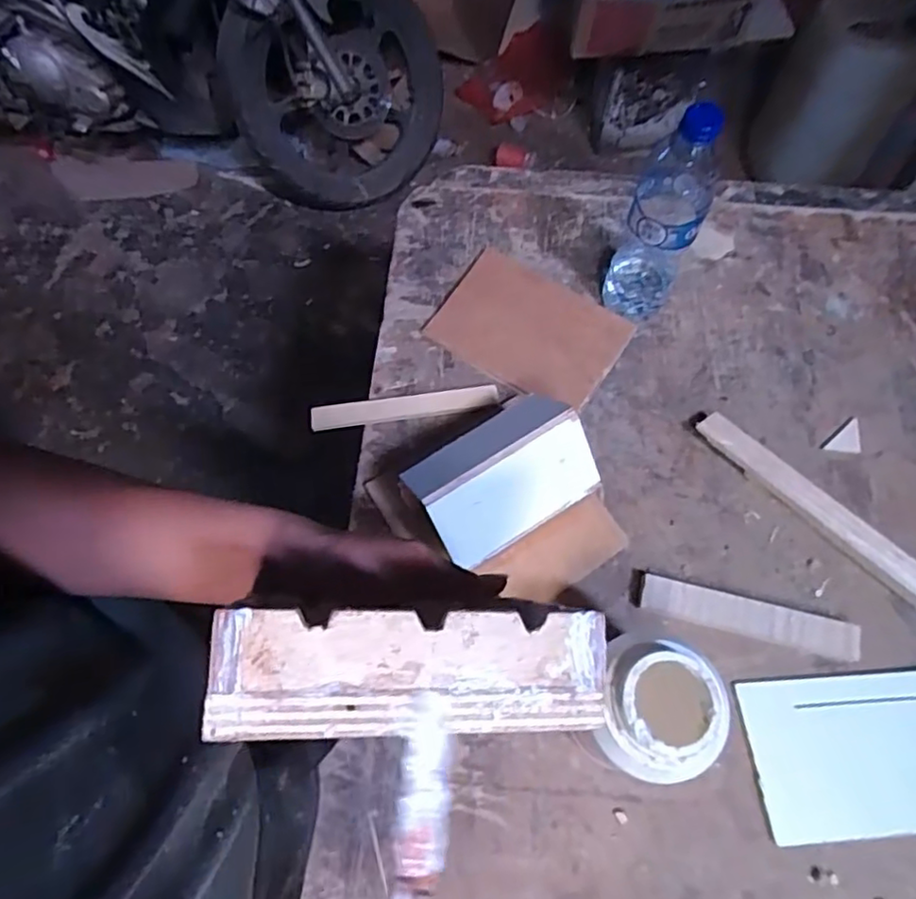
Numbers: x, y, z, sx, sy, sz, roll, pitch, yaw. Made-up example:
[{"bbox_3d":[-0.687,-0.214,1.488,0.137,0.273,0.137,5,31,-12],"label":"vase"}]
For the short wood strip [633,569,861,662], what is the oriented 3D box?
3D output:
[{"bbox_3d":[0.251,0.148,0.564,0.187,0.021,0.034,15,68,7],"label":"short wood strip"}]

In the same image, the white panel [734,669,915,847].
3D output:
[{"bbox_3d":[0.345,0.258,0.527,0.199,0.006,0.136,-5,67,-1],"label":"white panel"}]

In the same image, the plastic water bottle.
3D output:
[{"bbox_3d":[0.188,-0.209,0.598,0.068,0.241,0.061,21,69,10],"label":"plastic water bottle"}]

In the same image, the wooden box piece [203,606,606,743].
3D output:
[{"bbox_3d":[-0.016,0.091,0.258,0.157,0.013,0.044,3,67,-11],"label":"wooden box piece"}]

